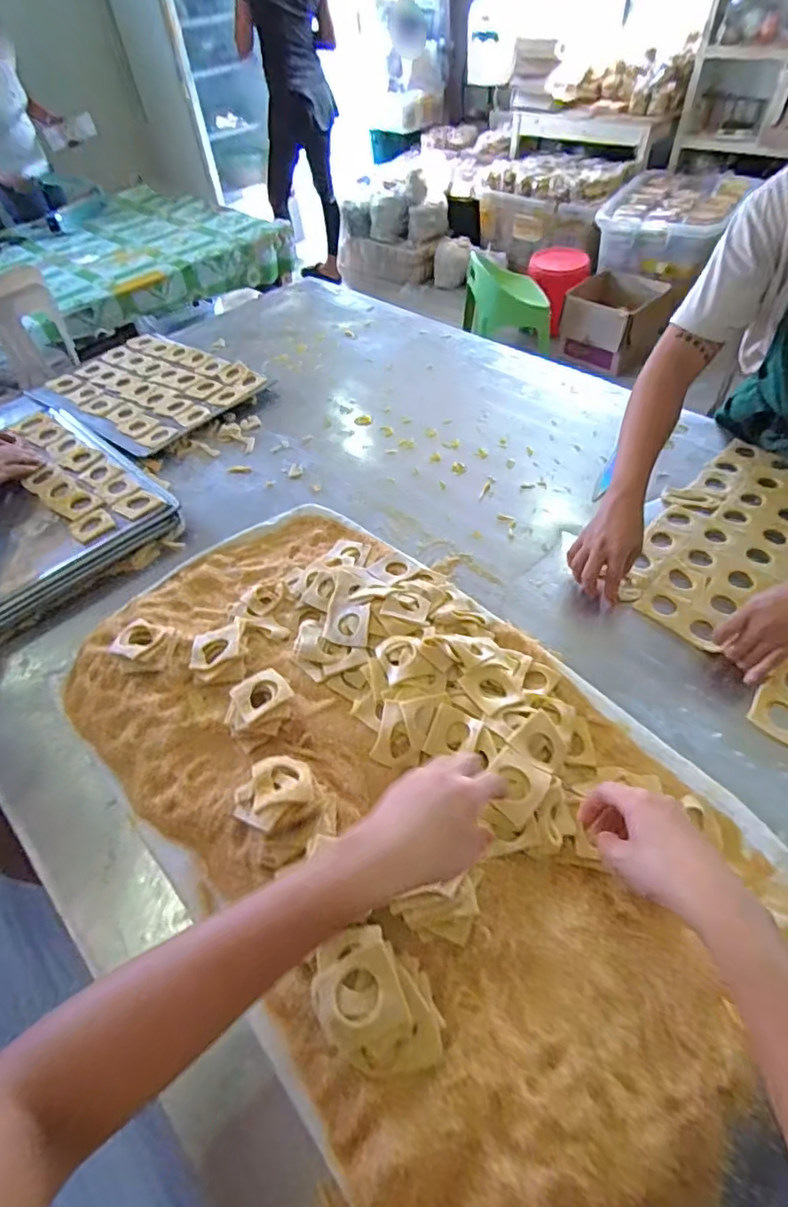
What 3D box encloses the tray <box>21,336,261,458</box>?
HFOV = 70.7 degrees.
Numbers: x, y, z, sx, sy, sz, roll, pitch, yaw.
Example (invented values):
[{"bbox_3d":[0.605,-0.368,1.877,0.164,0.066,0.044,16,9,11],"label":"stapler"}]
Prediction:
[{"bbox_3d":[-0.518,-0.459,1.156,0.437,0.016,0.327,31,58,26],"label":"tray"}]

